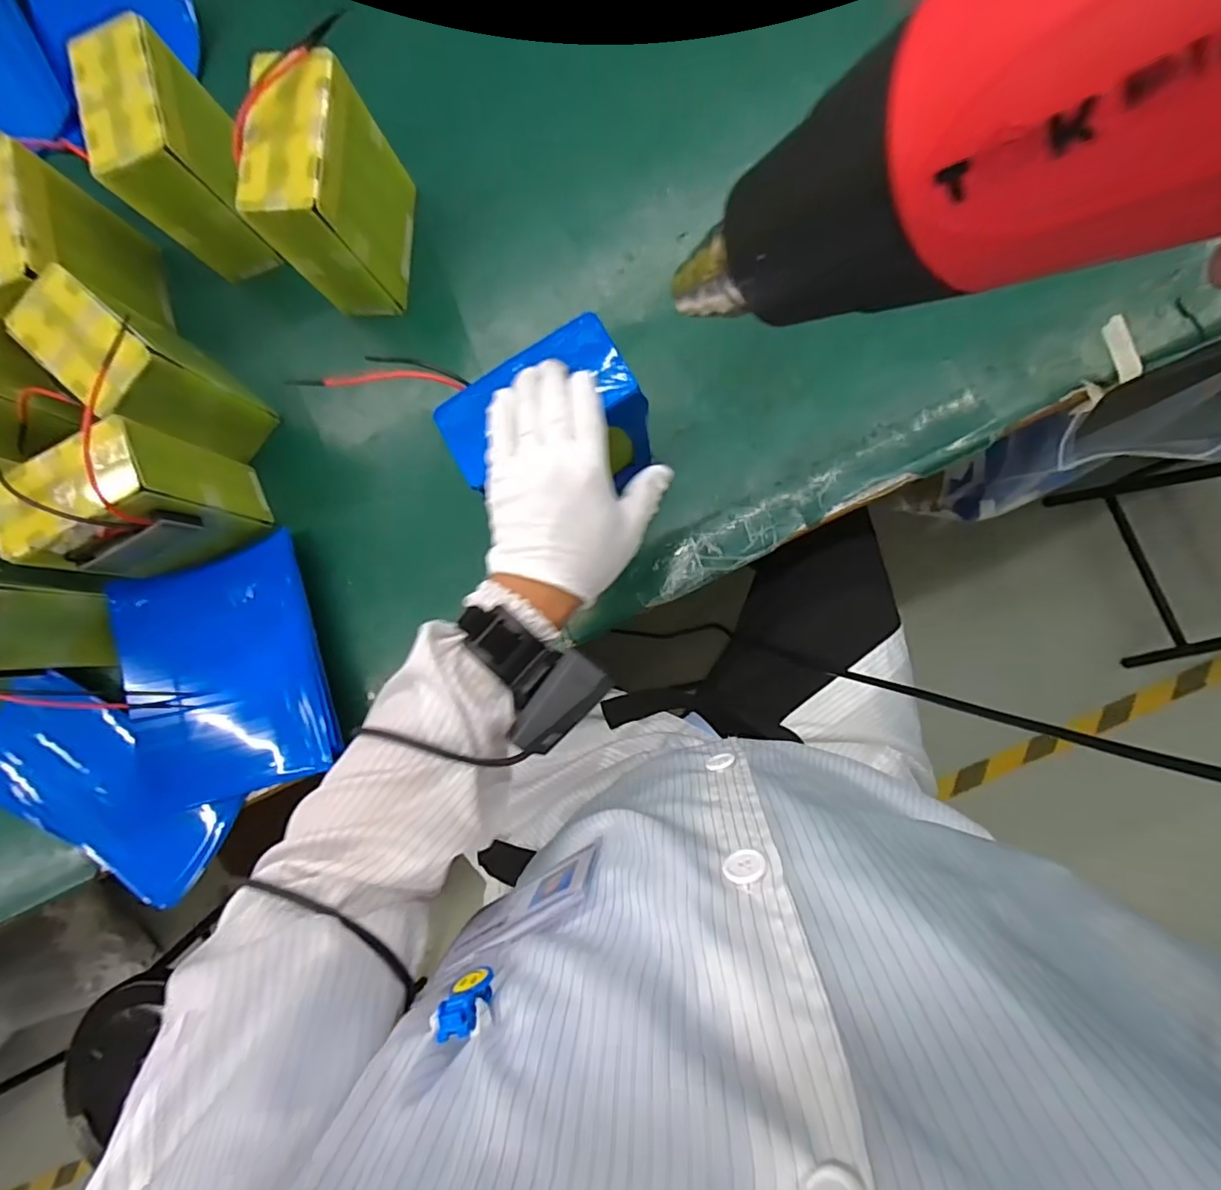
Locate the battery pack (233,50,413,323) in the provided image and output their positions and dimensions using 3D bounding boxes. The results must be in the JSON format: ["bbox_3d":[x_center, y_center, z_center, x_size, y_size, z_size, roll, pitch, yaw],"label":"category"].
[{"bbox_3d":[-0.258,-0.370,0.517,0.076,0.145,0.140,7,86,8],"label":"battery pack"}]

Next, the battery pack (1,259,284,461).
[{"bbox_3d":[-0.435,-0.210,0.524,0.150,0.145,0.082,36,91,9],"label":"battery pack"}]

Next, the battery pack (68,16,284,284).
[{"bbox_3d":[-0.418,-0.425,0.543,0.079,0.141,0.146,-11,84,7],"label":"battery pack"}]

